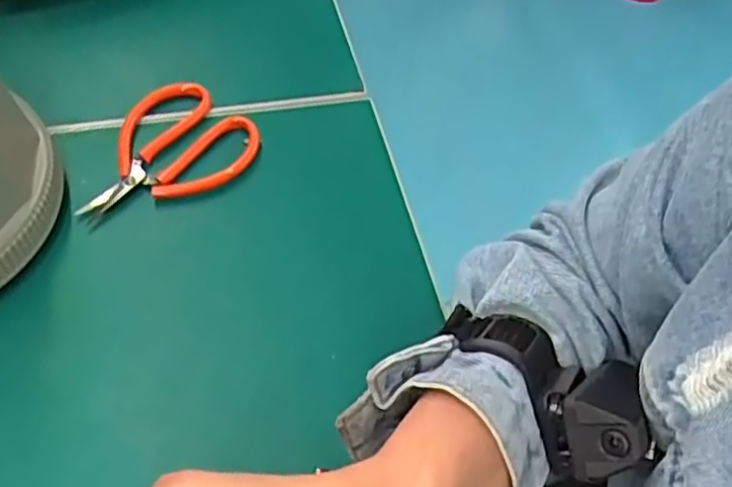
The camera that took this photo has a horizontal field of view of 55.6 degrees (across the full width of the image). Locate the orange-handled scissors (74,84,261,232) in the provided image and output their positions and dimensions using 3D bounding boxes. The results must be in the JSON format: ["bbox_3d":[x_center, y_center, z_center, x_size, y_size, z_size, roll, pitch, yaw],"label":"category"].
[{"bbox_3d":[-0.120,-0.054,0.411,0.111,0.017,0.072,-33,66,-25],"label":"orange-handled scissors"}]

